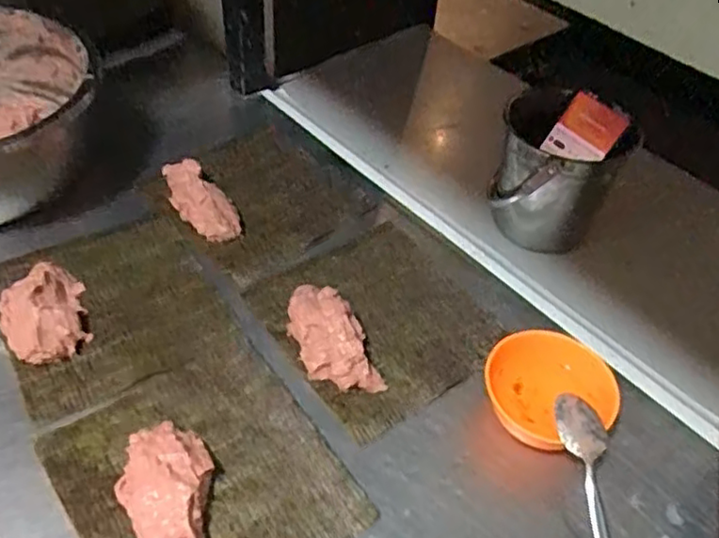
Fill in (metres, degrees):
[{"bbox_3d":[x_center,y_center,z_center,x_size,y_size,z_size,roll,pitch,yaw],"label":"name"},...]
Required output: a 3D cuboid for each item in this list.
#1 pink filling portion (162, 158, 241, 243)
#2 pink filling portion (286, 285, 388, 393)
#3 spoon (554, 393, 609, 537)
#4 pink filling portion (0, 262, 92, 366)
[{"bbox_3d":[-0.172,-0.077,0.715,0.050,0.026,0.116,-32,72,-30],"label":"pink filling portion"},{"bbox_3d":[-0.031,0.059,0.602,0.058,0.036,0.131,-19,51,-22],"label":"pink filling portion"},{"bbox_3d":[0.176,0.176,0.495,0.032,0.020,0.165,-4,70,-8],"label":"spoon"},{"bbox_3d":[-0.289,0.039,0.606,0.071,0.035,0.108,-14,49,-17],"label":"pink filling portion"}]

